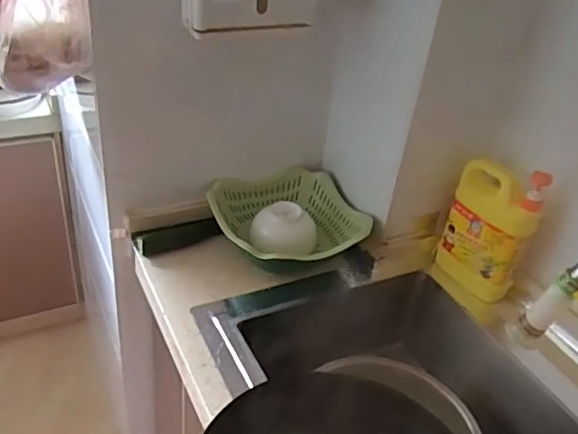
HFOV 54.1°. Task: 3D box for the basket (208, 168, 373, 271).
[{"bbox_3d":[-0.006,0.008,1.033,0.259,0.086,0.230,-10,38,-23],"label":"basket"}]

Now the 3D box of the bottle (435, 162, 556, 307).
[{"bbox_3d":[0.333,0.021,0.957,0.148,0.219,0.058,33,42,32],"label":"bottle"}]

